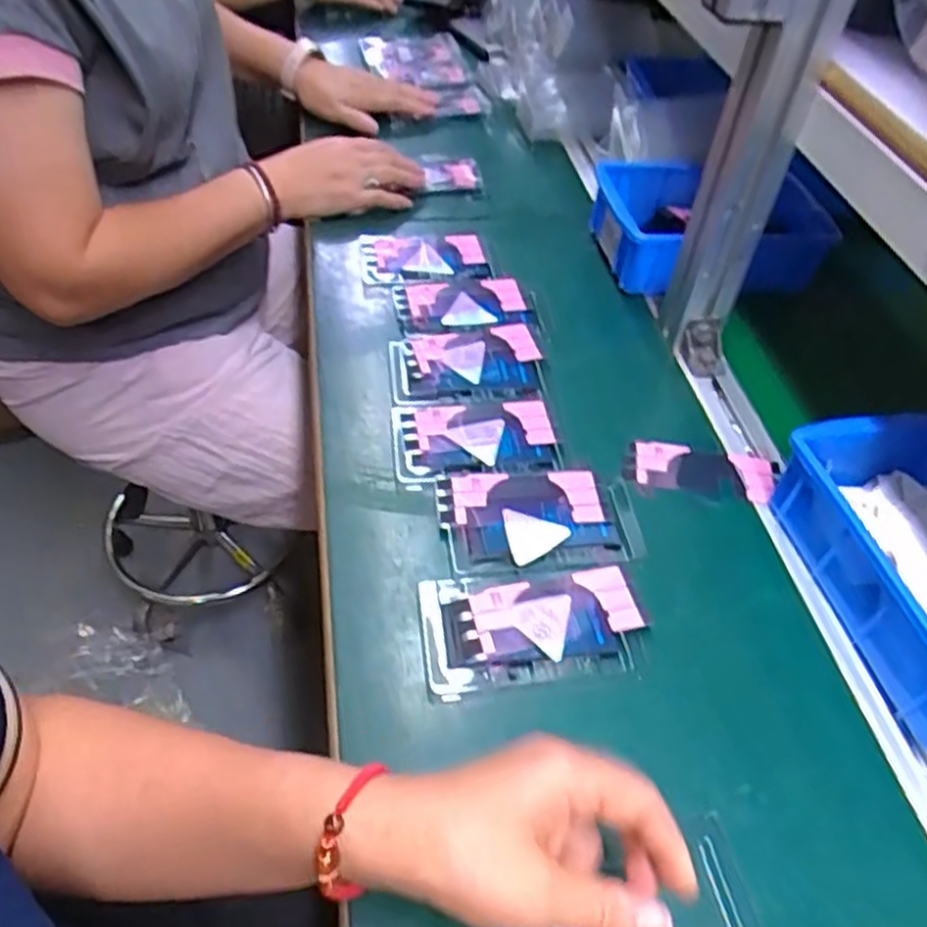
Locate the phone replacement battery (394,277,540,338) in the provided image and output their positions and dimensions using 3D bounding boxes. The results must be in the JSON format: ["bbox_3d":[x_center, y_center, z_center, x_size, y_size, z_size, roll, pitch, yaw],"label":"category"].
[{"bbox_3d":[0.002,-0.137,0.652,0.116,0.008,0.069,-3,48,-10],"label":"phone replacement battery"}]

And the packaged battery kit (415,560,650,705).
[{"bbox_3d":[0.042,0.097,0.450,0.130,0.011,0.072,-5,49,-9],"label":"packaged battery kit"}]

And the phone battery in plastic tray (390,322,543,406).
[{"bbox_3d":[0.001,-0.080,0.599,0.119,0.010,0.076,-6,49,-13],"label":"phone battery in plastic tray"}]

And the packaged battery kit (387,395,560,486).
[{"bbox_3d":[0.008,-0.018,0.547,0.115,0.008,0.075,-5,49,-12],"label":"packaged battery kit"}]

